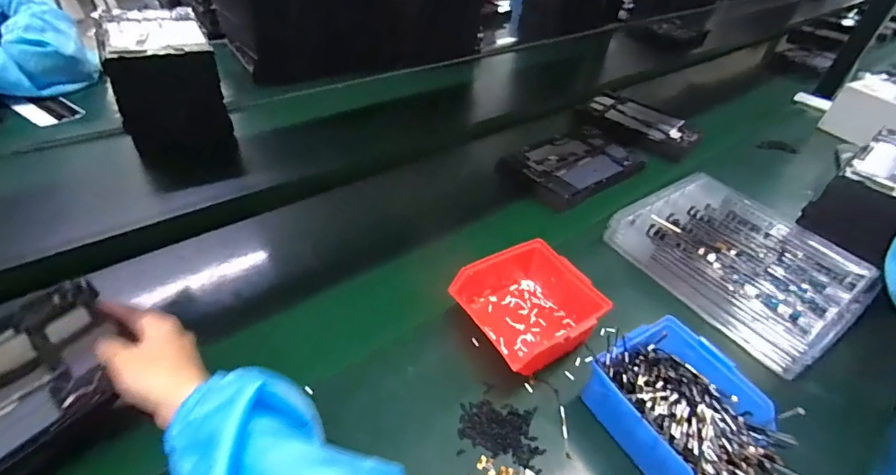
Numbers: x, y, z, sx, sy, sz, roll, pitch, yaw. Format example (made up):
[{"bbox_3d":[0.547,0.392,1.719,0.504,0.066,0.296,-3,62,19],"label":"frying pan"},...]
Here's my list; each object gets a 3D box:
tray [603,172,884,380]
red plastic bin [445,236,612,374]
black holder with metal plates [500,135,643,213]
[{"bbox_3d":[0.405,0.016,0.612,0.252,0.052,0.274,-24,48,-28],"label":"tray"},{"bbox_3d":[0.090,0.073,0.502,0.128,0.057,0.146,-27,49,-31],"label":"red plastic bin"},{"bbox_3d":[0.221,-0.131,0.784,0.251,0.033,0.145,-24,48,-28],"label":"black holder with metal plates"}]

